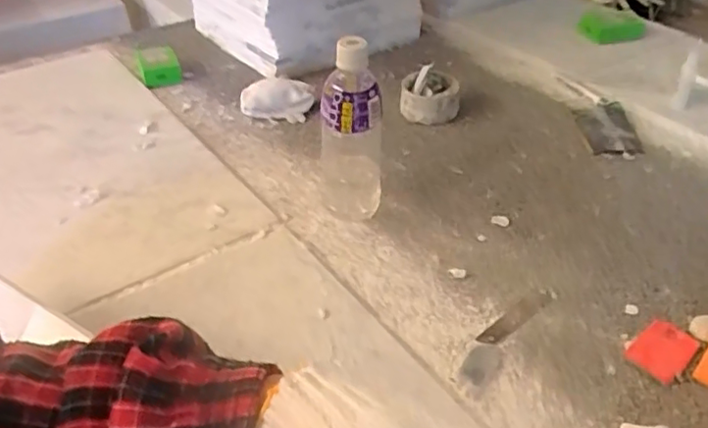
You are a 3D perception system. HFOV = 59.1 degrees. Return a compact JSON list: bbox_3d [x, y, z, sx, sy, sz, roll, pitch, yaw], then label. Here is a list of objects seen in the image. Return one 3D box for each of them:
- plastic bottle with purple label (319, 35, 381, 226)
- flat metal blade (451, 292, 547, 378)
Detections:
[{"bbox_3d":[-0.004,-0.089,0.673,0.066,0.198,0.073,-3,39,-2],"label":"plastic bottle with purple label"},{"bbox_3d":[0.157,0.099,0.604,0.096,0.004,0.019,-30,48,-28],"label":"flat metal blade"}]

